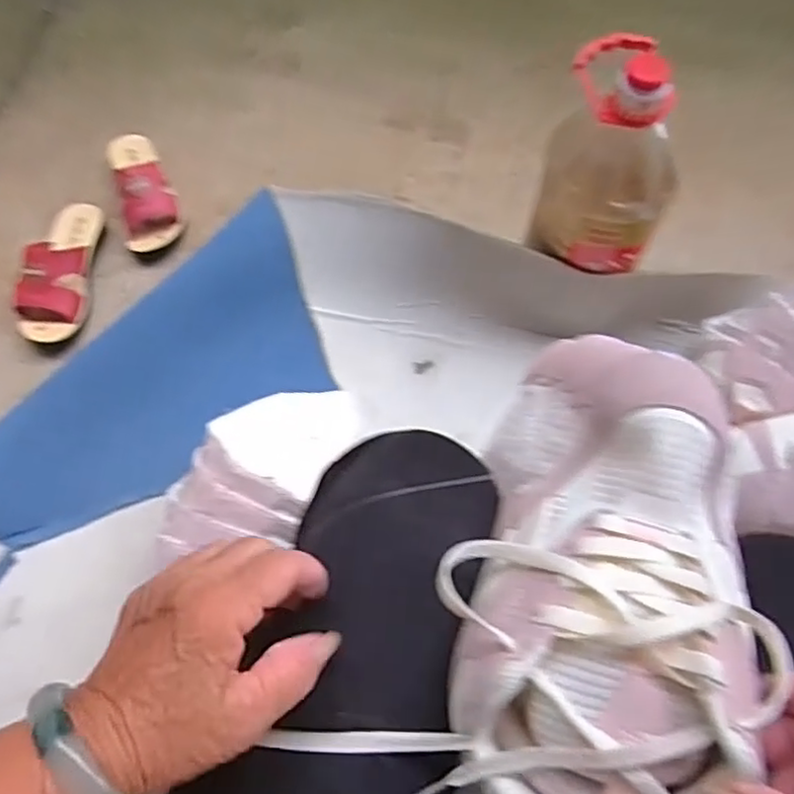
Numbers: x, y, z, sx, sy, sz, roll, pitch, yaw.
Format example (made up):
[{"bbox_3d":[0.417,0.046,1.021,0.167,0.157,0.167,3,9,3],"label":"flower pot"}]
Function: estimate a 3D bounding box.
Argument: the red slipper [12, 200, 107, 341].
[{"bbox_3d":[-0.465,-0.181,0.916,0.079,0.076,0.220,0,66,0],"label":"red slipper"}]

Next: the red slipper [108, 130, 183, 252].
[{"bbox_3d":[-0.373,-0.316,0.993,0.087,0.070,0.218,-15,66,-7],"label":"red slipper"}]

